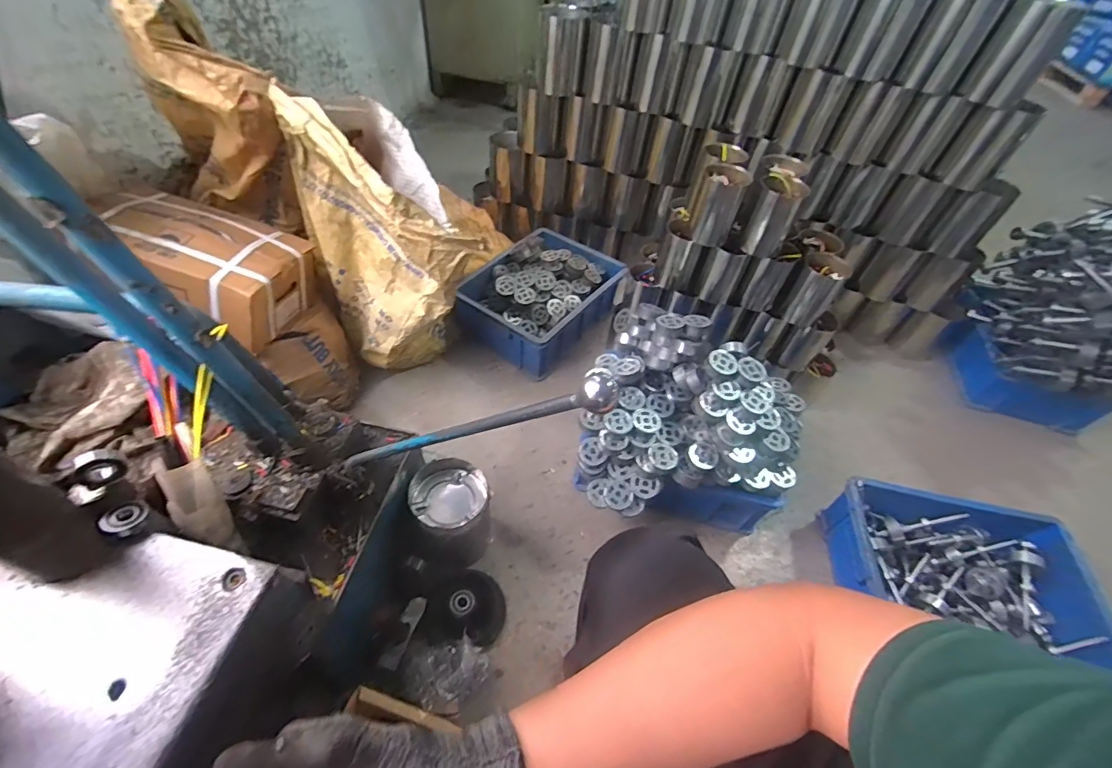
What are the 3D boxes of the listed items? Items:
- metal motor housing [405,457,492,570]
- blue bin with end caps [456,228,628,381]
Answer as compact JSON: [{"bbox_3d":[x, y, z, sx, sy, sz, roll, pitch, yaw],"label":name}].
[{"bbox_3d":[-0.178,0.226,0.831,0.122,0.167,0.126,3,50,-4],"label":"metal motor housing"},{"bbox_3d":[-0.035,-0.243,1.294,0.315,0.136,0.427,29,53,17],"label":"blue bin with end caps"}]

